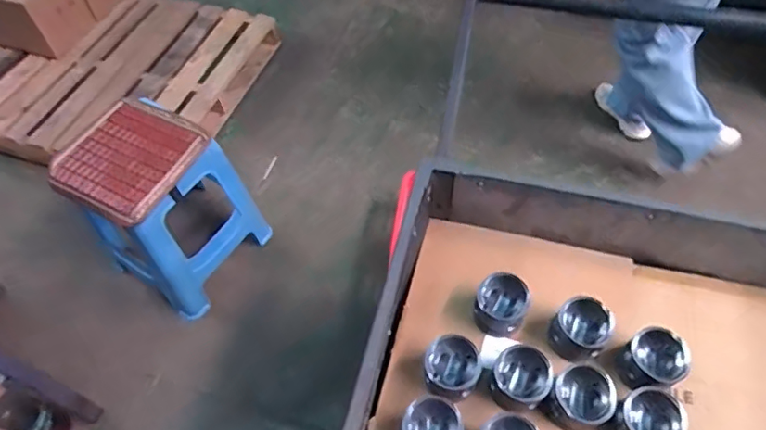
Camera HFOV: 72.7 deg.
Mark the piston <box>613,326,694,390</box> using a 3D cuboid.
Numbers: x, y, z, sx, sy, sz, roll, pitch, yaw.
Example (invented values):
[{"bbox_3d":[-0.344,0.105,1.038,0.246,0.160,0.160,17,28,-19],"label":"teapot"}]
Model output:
[{"bbox_3d":[0.418,0.226,0.810,0.094,0.059,0.087,0,55,1],"label":"piston"}]

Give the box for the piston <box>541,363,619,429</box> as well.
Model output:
[{"bbox_3d":[0.300,0.282,0.796,0.095,0.069,0.087,-32,61,-20],"label":"piston"}]

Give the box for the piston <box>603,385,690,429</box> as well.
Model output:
[{"bbox_3d":[0.391,0.308,0.768,0.092,0.074,0.089,-26,59,-16],"label":"piston"}]

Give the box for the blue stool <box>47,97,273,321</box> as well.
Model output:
[{"bbox_3d":[-0.577,-0.021,1.407,0.312,0.462,0.338,26,60,18],"label":"blue stool"}]

